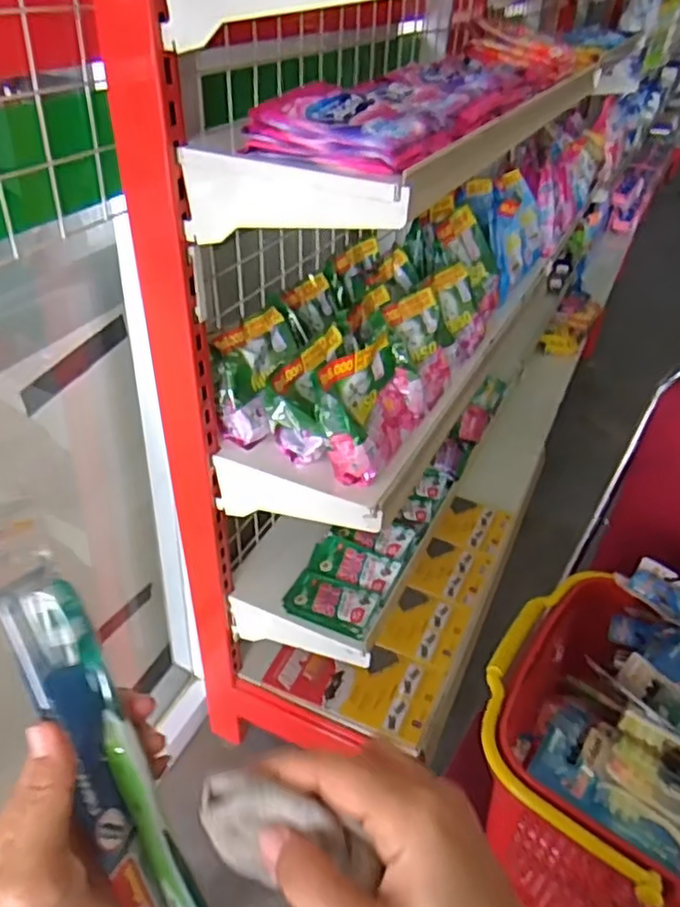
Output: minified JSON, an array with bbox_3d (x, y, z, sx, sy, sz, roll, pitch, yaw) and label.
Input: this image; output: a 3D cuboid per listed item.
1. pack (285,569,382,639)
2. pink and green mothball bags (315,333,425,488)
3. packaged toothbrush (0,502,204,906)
[{"bbox_3d":[-0.010,0.213,0.942,0.127,0.019,0.079,18,39,17],"label":"pack"},{"bbox_3d":[0.038,-0.064,0.785,0.082,0.122,0.172,19,39,18],"label":"pink and green mothball bags"},{"bbox_3d":[-0.106,0.131,0.290,0.031,0.225,0.019,-23,6,-32],"label":"packaged toothbrush"}]

